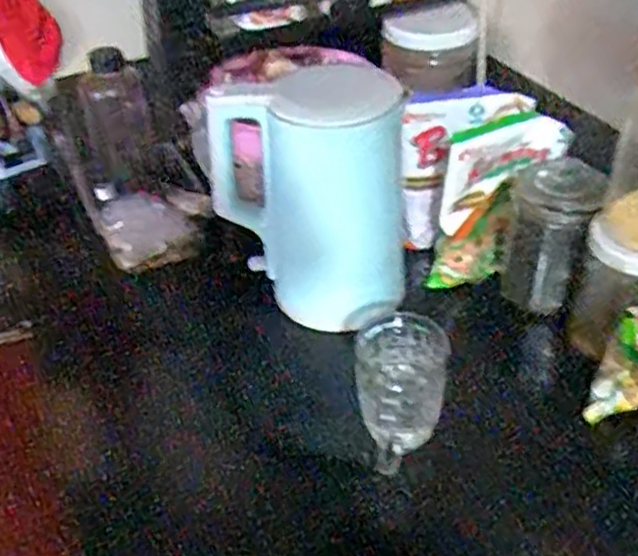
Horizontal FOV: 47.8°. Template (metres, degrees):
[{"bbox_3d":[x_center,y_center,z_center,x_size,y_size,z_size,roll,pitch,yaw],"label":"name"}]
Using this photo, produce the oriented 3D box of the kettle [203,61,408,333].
[{"bbox_3d":[-0.007,-0.087,0.767,0.199,0.255,0.133,1,37,5],"label":"kettle"}]

